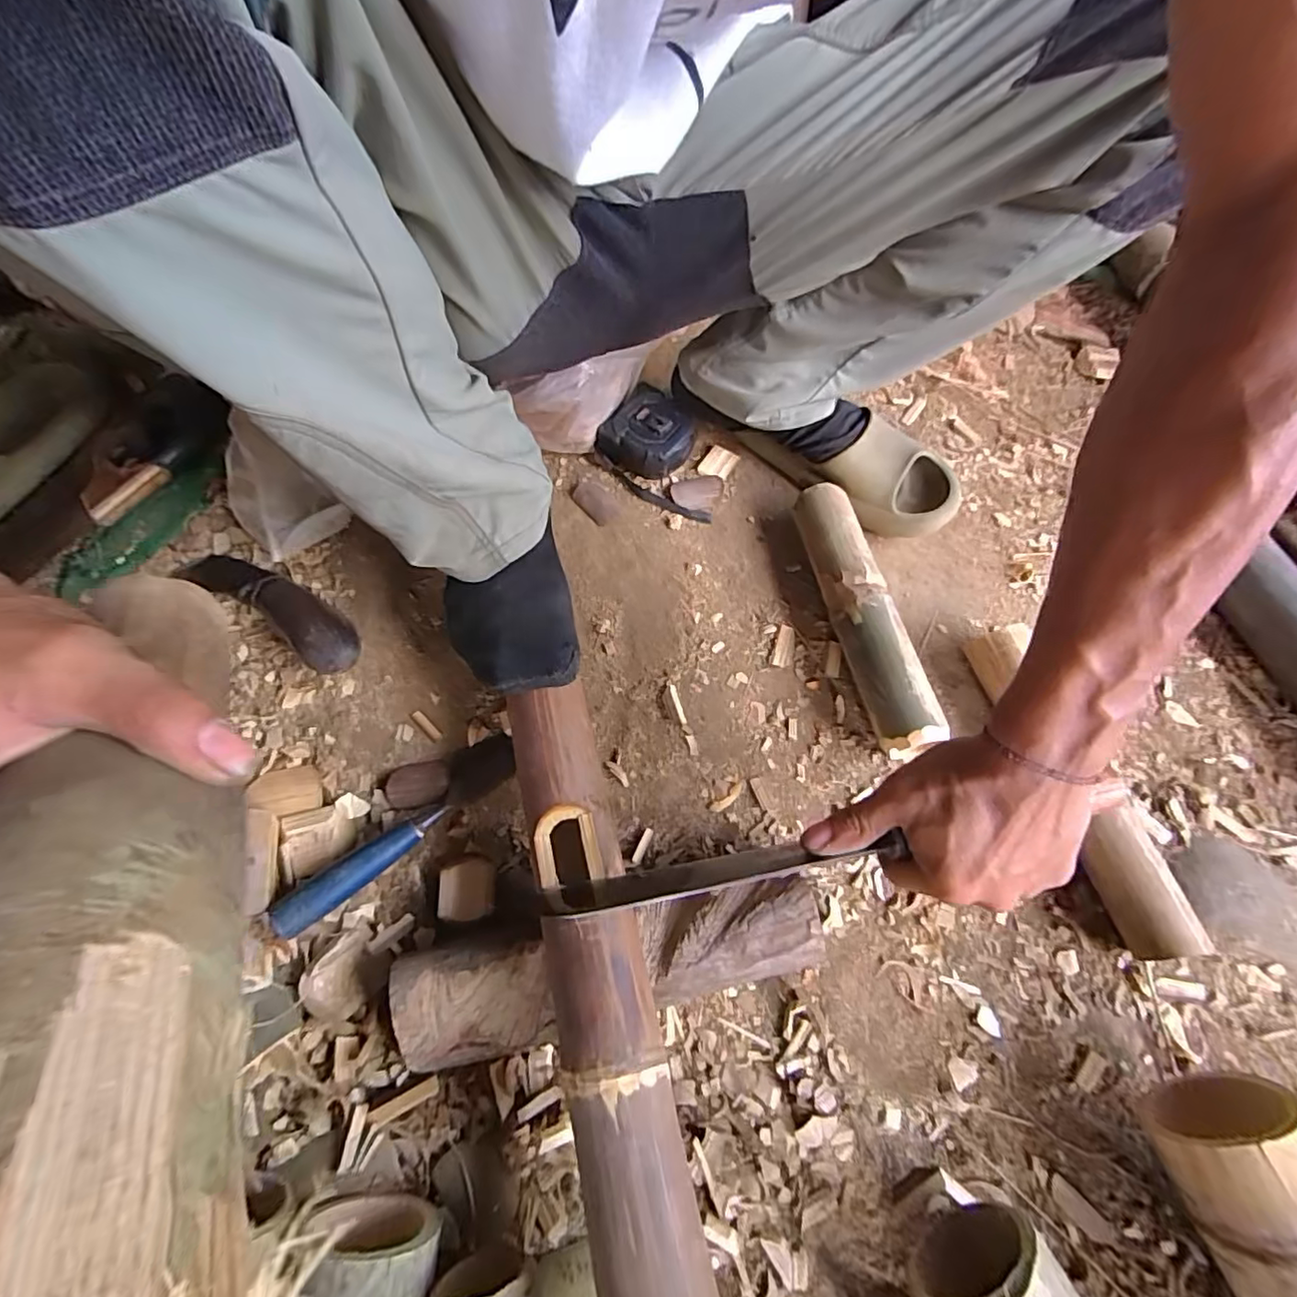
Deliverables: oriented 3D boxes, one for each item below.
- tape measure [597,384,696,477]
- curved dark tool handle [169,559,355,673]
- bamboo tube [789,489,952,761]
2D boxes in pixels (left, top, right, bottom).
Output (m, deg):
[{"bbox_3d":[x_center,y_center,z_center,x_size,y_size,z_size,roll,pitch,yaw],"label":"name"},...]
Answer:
[{"bbox_3d":[0.001,-0.209,0.582,0.078,0.040,0.086,36,69,13],"label":"tape measure"},{"bbox_3d":[-0.323,-0.039,0.504,0.212,0.028,0.047,24,66,25],"label":"curved dark tool handle"},{"bbox_3d":[0.178,-0.030,0.502,0.051,0.052,0.242,-10,66,-6],"label":"bamboo tube"}]

